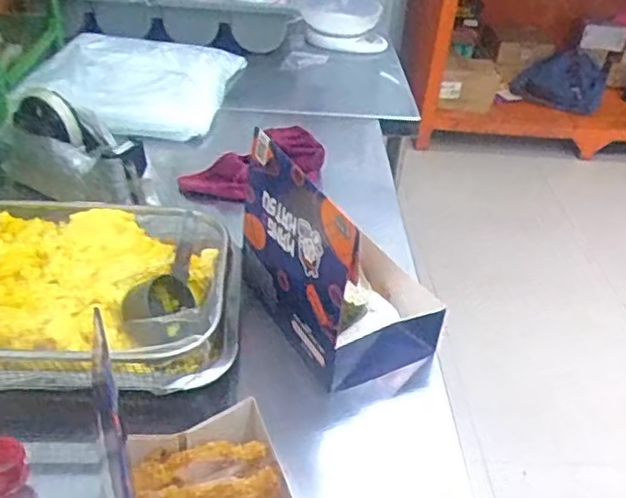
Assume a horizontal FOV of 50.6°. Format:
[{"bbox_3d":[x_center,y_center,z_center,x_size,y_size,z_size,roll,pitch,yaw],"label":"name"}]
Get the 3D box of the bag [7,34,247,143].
[{"bbox_3d":[-0.257,-0.247,0.965,0.265,0.077,0.294,9,35,4],"label":"bag"}]

